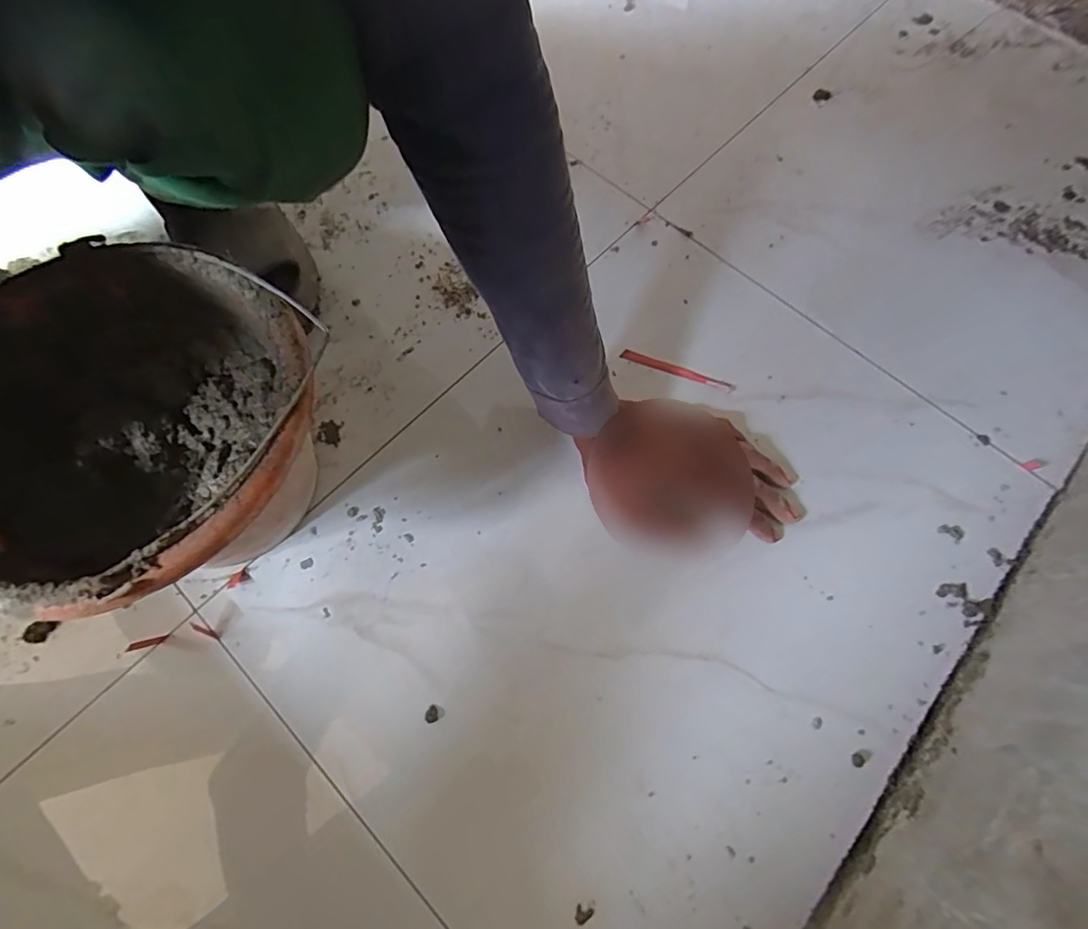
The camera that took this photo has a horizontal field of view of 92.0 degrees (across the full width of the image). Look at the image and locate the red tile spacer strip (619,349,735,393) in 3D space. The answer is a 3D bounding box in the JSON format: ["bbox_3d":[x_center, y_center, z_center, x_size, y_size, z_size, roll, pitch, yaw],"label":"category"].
[{"bbox_3d":[0.130,-0.092,0.514,0.112,0.004,0.011,21,72,7],"label":"red tile spacer strip"}]

